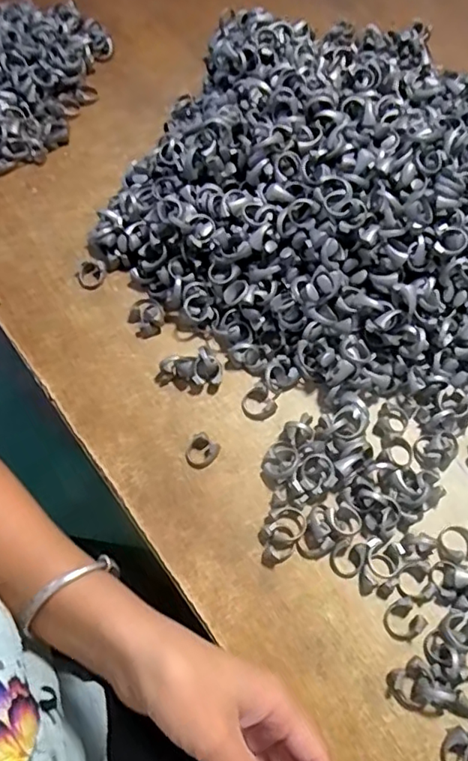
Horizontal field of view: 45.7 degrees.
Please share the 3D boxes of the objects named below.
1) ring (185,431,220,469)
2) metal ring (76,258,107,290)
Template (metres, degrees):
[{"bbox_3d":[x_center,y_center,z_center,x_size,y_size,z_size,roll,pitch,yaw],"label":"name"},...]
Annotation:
[{"bbox_3d":[-0.024,0.052,0.403,0.022,0.009,0.024,0,66,1],"label":"ring"},{"bbox_3d":[-0.118,-0.089,0.462,0.022,0.006,0.024,0,66,1],"label":"metal ring"}]

